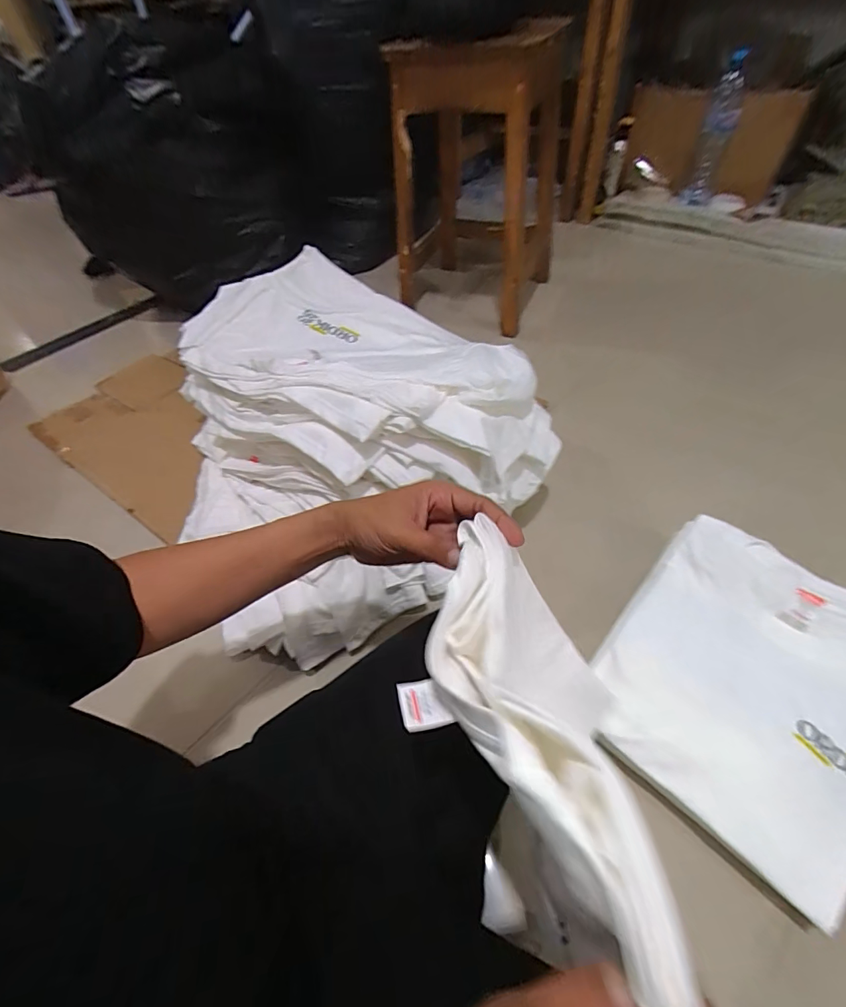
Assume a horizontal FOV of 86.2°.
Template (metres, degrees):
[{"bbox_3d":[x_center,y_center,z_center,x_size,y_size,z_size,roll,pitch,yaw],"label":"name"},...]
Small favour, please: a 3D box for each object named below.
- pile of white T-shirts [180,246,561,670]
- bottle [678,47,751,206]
[{"bbox_3d":[-0.165,-0.133,0.748,0.515,0.261,0.602,-30,55,-17],"label":"pile of white T-shirts"},{"bbox_3d":[0.791,-0.997,1.217,0.078,0.309,0.069,14,54,16],"label":"bottle"}]

